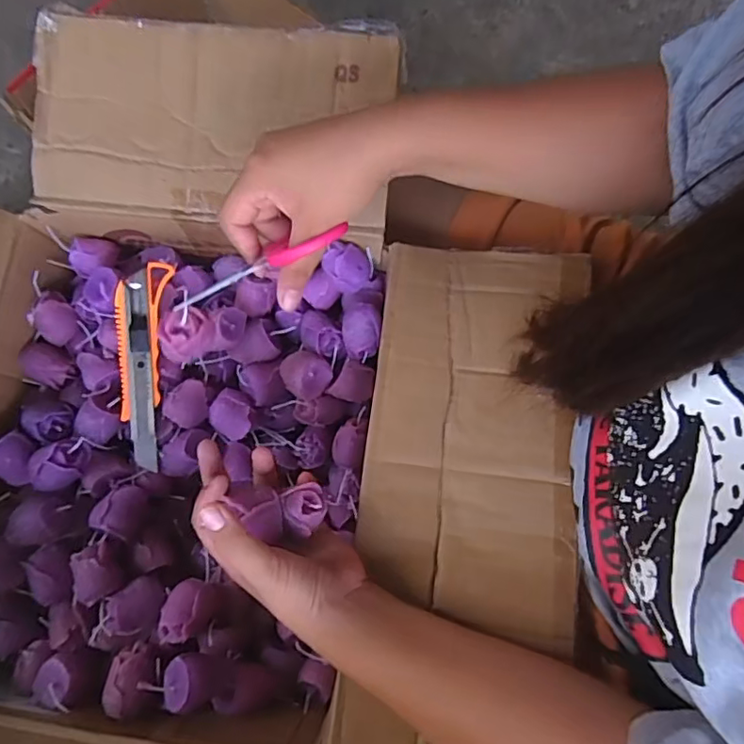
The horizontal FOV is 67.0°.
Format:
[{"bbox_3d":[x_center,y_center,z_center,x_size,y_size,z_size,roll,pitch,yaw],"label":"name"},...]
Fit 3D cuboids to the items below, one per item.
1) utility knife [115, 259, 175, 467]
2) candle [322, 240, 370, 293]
[{"bbox_3d":[-0.191,-0.004,0.469,0.038,0.017,0.170,2,95,1],"label":"utility knife"},{"bbox_3d":[-0.020,-0.085,0.471,0.035,0.035,0.036,-11,76,-2],"label":"candle"}]

